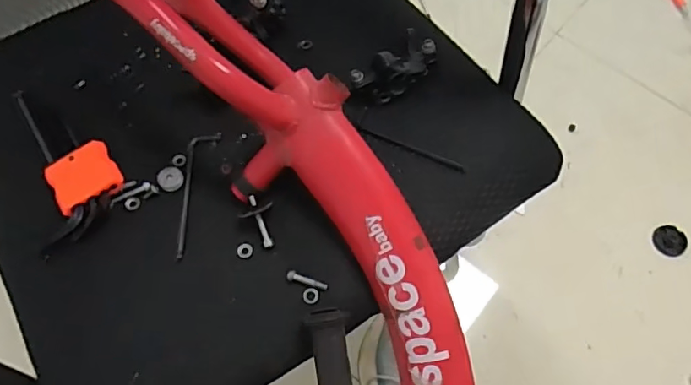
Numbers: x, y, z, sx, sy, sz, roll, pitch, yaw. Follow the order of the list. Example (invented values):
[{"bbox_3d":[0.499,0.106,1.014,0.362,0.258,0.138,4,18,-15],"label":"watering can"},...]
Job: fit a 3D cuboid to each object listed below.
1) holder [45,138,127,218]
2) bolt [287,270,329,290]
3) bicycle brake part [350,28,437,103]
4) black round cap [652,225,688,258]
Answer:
[{"bbox_3d":[-0.224,-0.014,0.455,0.055,0.010,0.052,-32,70,-14],"label":"holder"},{"bbox_3d":[-0.031,0.072,0.430,0.033,0.007,0.008,17,66,9],"label":"bolt"},{"bbox_3d":[0.048,-0.117,0.494,0.084,0.043,0.039,-35,71,-15],"label":"bicycle brake part"},{"bbox_3d":[0.567,0.085,0.933,0.054,0.009,0.056,0,66,0],"label":"black round cap"}]

